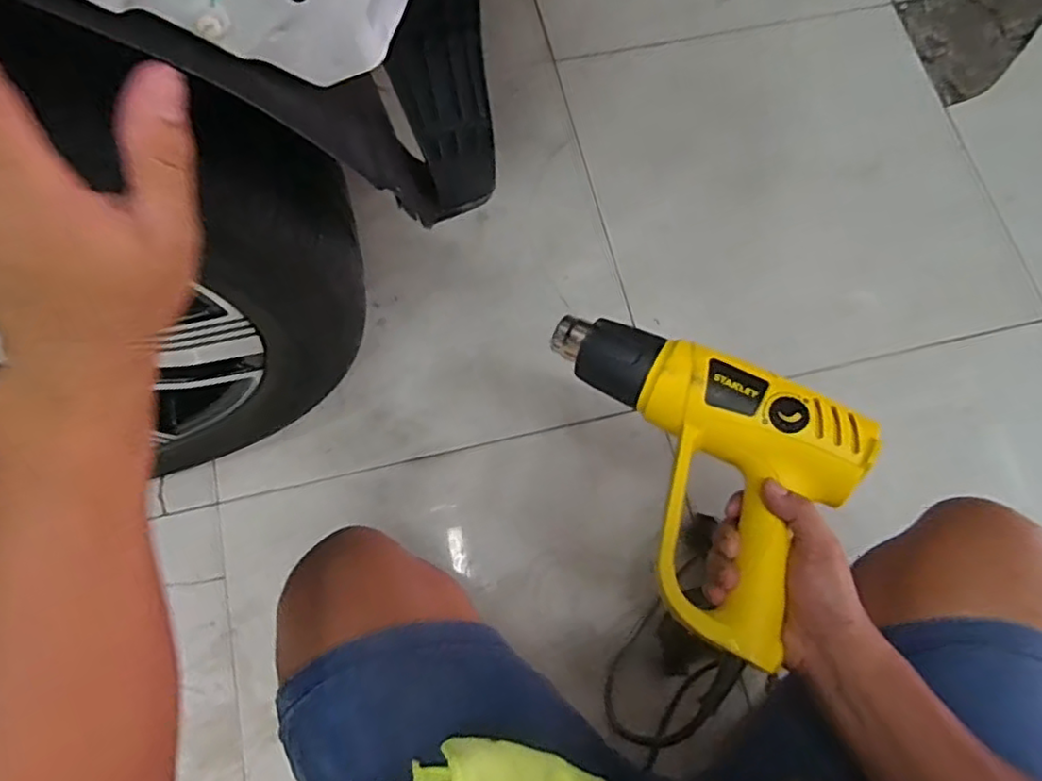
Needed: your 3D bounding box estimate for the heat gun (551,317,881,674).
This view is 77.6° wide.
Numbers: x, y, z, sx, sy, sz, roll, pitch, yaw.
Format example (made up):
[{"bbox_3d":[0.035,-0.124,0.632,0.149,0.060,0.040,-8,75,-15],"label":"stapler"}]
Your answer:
[{"bbox_3d":[0.110,0.051,0.477,0.235,0.070,0.198,28,77,6],"label":"heat gun"}]

